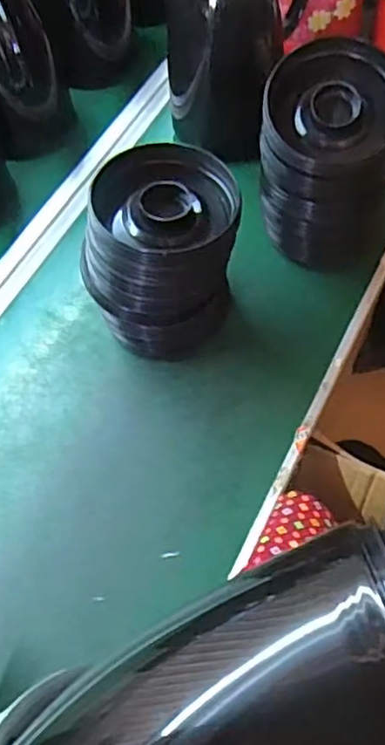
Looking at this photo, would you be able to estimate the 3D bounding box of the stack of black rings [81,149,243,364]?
[{"bbox_3d":[-0.026,-0.103,0.582,0.129,0.168,0.119,12,62,10],"label":"stack of black rings"}]

